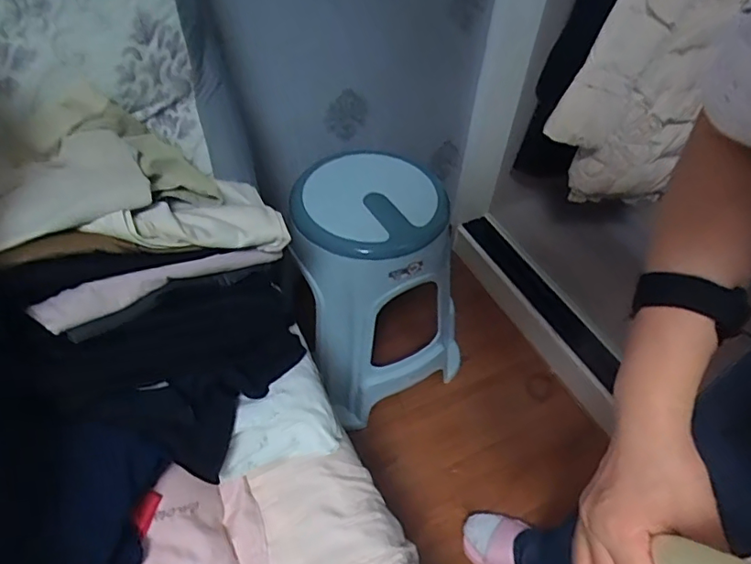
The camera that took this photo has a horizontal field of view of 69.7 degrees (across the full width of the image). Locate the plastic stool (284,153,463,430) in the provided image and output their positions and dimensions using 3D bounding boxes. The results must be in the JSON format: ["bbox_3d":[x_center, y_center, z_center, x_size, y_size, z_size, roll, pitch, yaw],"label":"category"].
[{"bbox_3d":[0.002,0.006,1.126,0.352,0.450,0.337,-23,54,-22],"label":"plastic stool"}]

